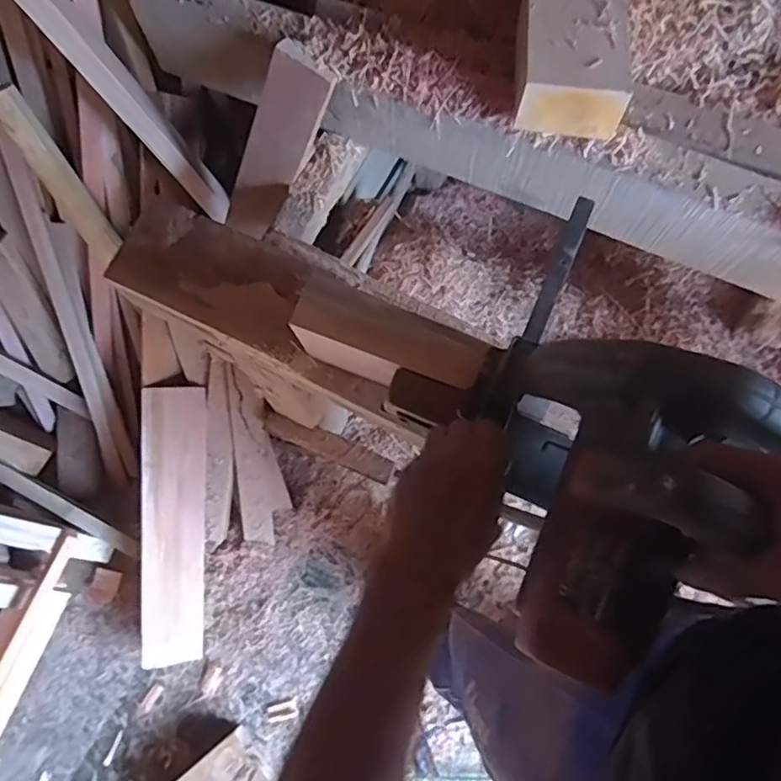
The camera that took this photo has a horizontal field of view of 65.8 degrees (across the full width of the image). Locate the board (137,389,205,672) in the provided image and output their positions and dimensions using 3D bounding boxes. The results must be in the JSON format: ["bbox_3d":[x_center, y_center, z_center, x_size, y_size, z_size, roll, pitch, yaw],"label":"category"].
[{"bbox_3d":[-0.403,0.261,1.125,0.120,0.024,0.539,-2,103,-33],"label":"board"}]

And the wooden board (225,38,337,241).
[{"bbox_3d":[-0.156,-0.316,0.797,0.083,0.264,0.019,39,43,-1],"label":"wooden board"}]

